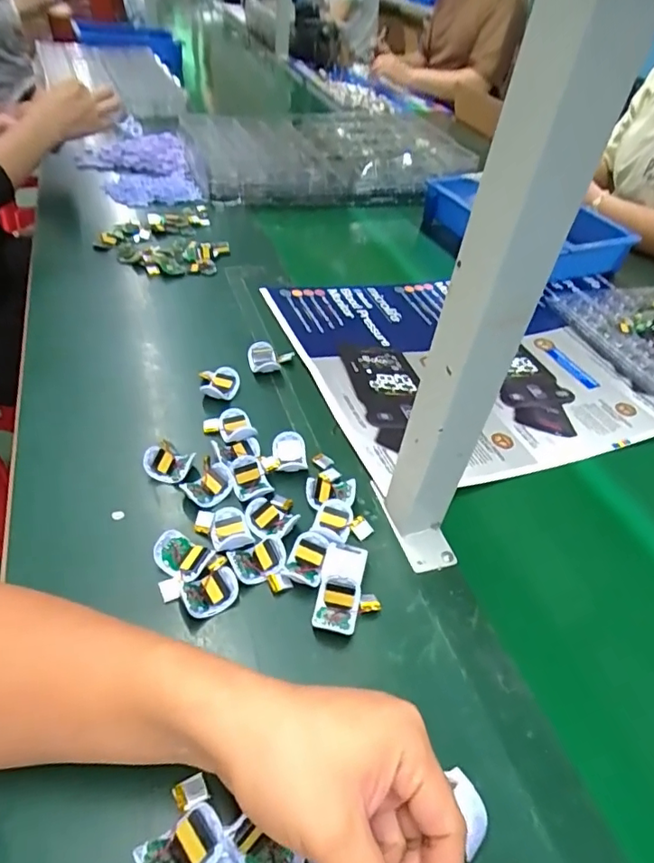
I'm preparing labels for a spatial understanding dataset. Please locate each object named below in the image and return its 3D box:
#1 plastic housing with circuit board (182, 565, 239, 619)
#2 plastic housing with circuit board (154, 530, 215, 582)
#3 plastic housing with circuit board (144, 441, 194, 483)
[{"bbox_3d":[-0.085,0.116,0.388,0.039,0.014,0.030,-16,48,-23],"label":"plastic housing with circuit board"},{"bbox_3d":[-0.109,0.094,0.405,0.041,0.017,0.028,26,46,18],"label":"plastic housing with circuit board"},{"bbox_3d":[-0.139,0.029,0.473,0.040,0.020,0.033,19,45,12],"label":"plastic housing with circuit board"}]

